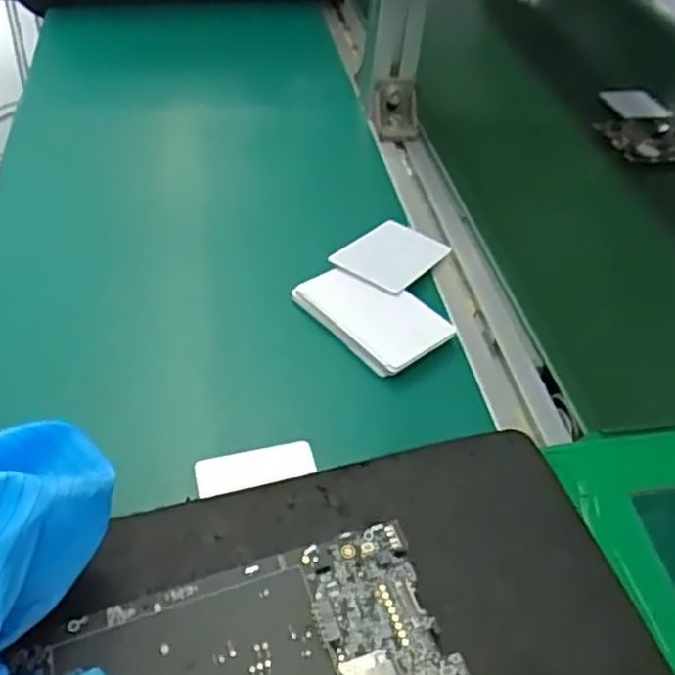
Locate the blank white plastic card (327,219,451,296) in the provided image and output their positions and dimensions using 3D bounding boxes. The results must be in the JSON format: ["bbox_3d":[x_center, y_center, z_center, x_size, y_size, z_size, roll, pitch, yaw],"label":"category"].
[{"bbox_3d":[0.038,-0.058,0.498,0.058,0.006,0.086,24,39,23],"label":"blank white plastic card"}]

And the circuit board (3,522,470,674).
[{"bbox_3d":[-0.032,0.114,0.246,0.137,0.004,0.069,-14,46,-14],"label":"circuit board"}]

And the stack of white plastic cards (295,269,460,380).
[{"bbox_3d":[0.022,-0.017,0.448,0.059,0.009,0.088,-27,53,-31],"label":"stack of white plastic cards"}]

